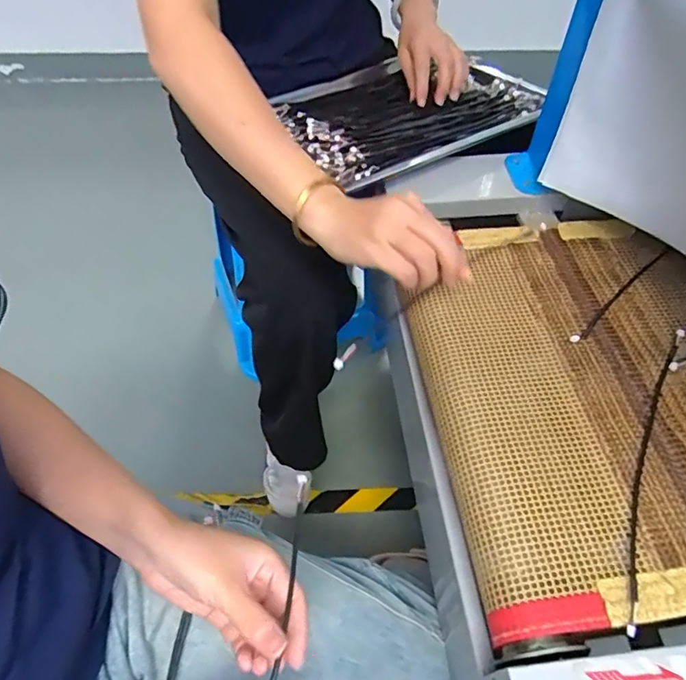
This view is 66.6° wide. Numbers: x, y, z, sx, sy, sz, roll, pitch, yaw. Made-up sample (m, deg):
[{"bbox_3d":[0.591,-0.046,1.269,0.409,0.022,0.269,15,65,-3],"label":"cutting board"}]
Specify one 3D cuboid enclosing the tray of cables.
[{"bbox_3d":[0.086,-0.314,0.703,0.314,0.033,0.259,-25,57,-13],"label":"tray of cables"}]

